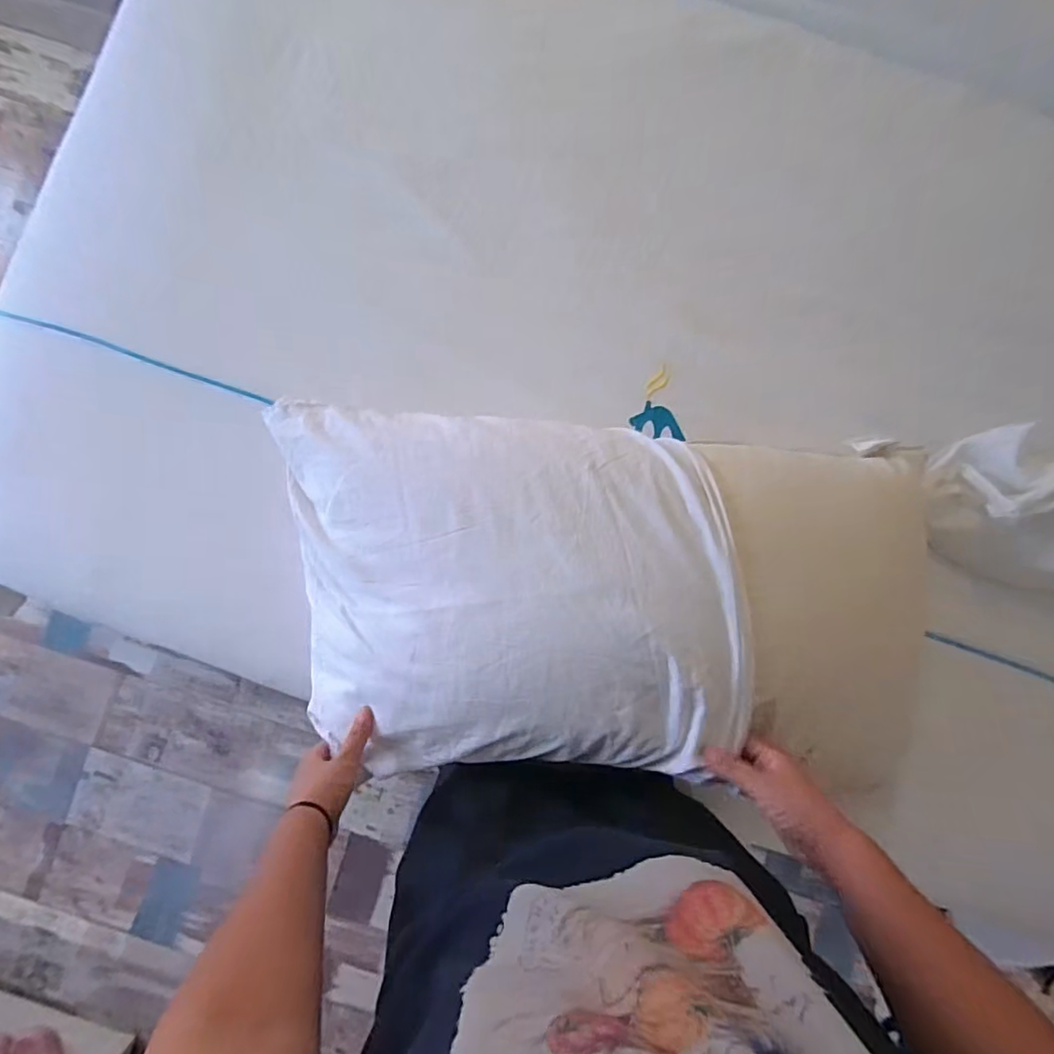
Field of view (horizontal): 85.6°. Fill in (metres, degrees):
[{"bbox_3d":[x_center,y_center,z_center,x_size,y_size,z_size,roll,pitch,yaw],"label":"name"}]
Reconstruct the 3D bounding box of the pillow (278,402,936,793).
[{"bbox_3d":[0.072,0.073,0.592,0.711,0.130,0.360,6,85,-1],"label":"pillow"}]

